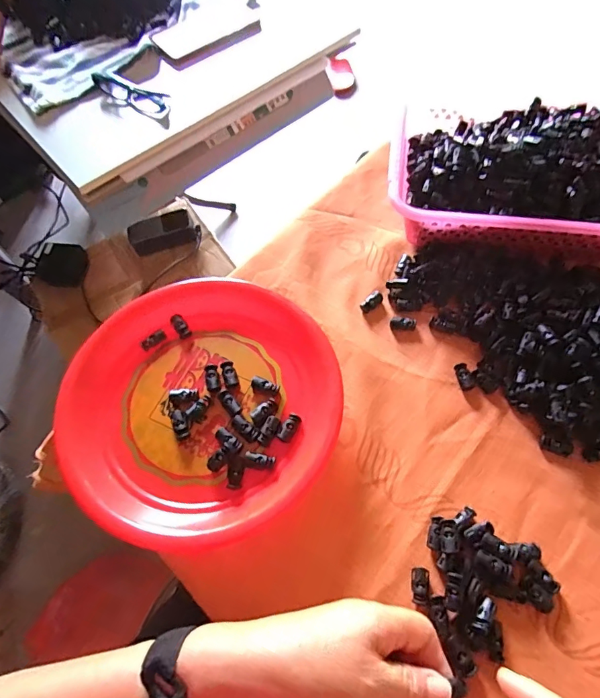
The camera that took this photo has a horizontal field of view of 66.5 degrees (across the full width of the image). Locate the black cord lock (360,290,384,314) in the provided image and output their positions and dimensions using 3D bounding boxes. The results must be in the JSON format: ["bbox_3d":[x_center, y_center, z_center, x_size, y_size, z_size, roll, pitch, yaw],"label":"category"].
[{"bbox_3d":[0.079,-0.053,0.505,0.028,0.008,0.015,-41,67,-17],"label":"black cord lock"}]

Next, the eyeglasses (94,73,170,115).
[{"bbox_3d":[-0.250,-0.383,0.677,0.134,0.028,0.046,30,68,18],"label":"eyeglasses"}]

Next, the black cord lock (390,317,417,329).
[{"bbox_3d":[0.111,-0.028,0.489,0.027,0.005,0.012,0,62,4],"label":"black cord lock"}]

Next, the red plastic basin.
[{"bbox_3d":[-0.091,0.049,0.439,0.242,0.044,0.254,-2,62,3],"label":"red plastic basin"}]

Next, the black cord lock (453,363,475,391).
[{"bbox_3d":[0.164,0.028,0.458,0.013,0.006,0.029,-10,62,-2],"label":"black cord lock"}]

